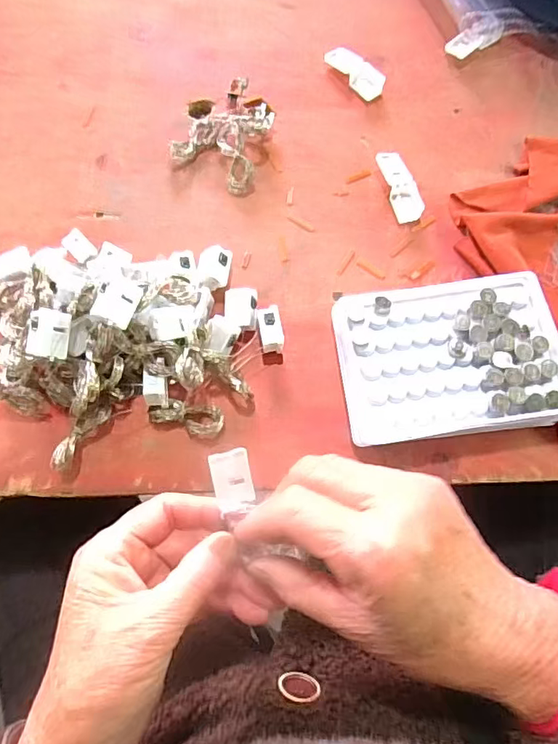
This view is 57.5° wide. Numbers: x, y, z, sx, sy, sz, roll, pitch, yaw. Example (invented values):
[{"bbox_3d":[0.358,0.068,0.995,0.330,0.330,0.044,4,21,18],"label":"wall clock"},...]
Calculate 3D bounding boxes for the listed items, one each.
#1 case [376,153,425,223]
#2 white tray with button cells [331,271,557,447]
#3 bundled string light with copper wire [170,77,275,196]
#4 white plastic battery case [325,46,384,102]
[{"bbox_3d":[0.090,-0.138,0.377,0.021,0.008,0.058,-14,70,-5],"label":"case"},{"bbox_3d":[0.106,-0.008,0.320,0.133,0.029,0.097,-7,69,-3],"label":"white tray with button cells"},{"bbox_3d":[-0.043,-0.188,0.386,0.071,0.025,0.098,17,70,7],"label":"bundled string light with copper wire"},{"bbox_3d":[0.062,-0.244,0.414,0.020,0.012,0.056,-36,73,-12],"label":"white plastic battery case"}]

